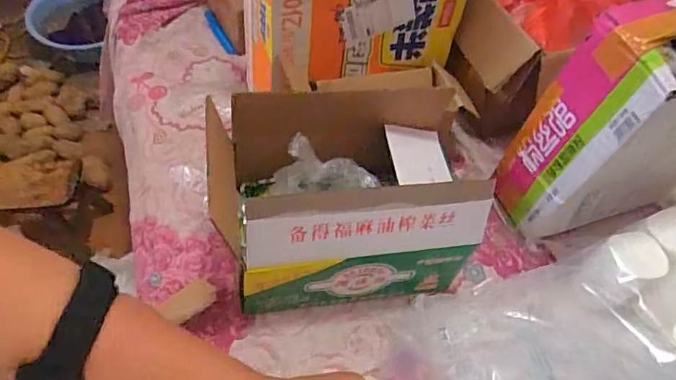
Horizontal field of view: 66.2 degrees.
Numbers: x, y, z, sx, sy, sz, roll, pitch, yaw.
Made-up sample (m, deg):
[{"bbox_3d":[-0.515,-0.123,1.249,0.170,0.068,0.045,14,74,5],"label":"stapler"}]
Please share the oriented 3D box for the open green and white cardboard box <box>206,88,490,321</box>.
[{"bbox_3d":[0.010,0.005,0.781,0.367,0.232,0.255,-6,56,-9],"label":"open green and white cardboard box"}]

